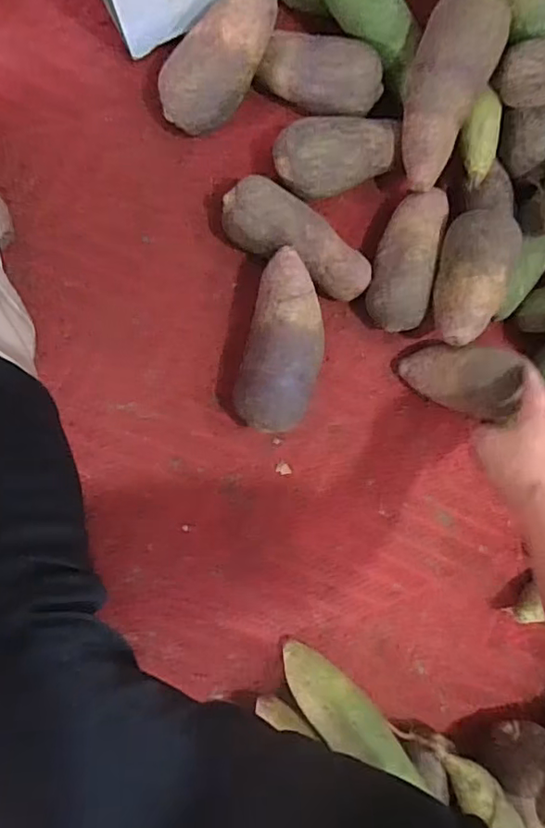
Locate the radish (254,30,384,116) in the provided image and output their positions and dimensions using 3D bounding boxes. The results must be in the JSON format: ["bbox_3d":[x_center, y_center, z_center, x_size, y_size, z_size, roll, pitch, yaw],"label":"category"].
[{"bbox_3d":[0.051,-0.341,0.562,0.123,0.052,0.060,17,87,-9],"label":"radish"}]

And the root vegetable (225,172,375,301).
[{"bbox_3d":[0.023,-0.172,0.577,0.165,0.067,0.065,31,85,-8],"label":"root vegetable"}]

